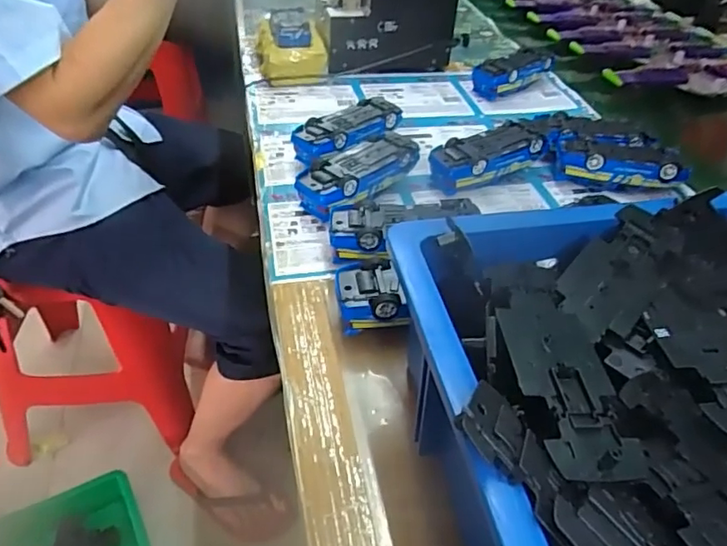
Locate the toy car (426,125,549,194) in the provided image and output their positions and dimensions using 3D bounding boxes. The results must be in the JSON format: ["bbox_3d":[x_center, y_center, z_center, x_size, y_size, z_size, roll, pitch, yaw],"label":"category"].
[{"bbox_3d":[0.129,-0.119,0.581,0.125,0.048,0.052,-16,45,-22],"label":"toy car"}]

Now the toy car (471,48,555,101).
[{"bbox_3d":[0.208,-0.278,0.775,0.127,0.044,0.052,-25,49,-30],"label":"toy car"}]

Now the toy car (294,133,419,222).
[{"bbox_3d":[-0.006,-0.095,0.546,0.057,0.049,0.120,33,48,28],"label":"toy car"}]

